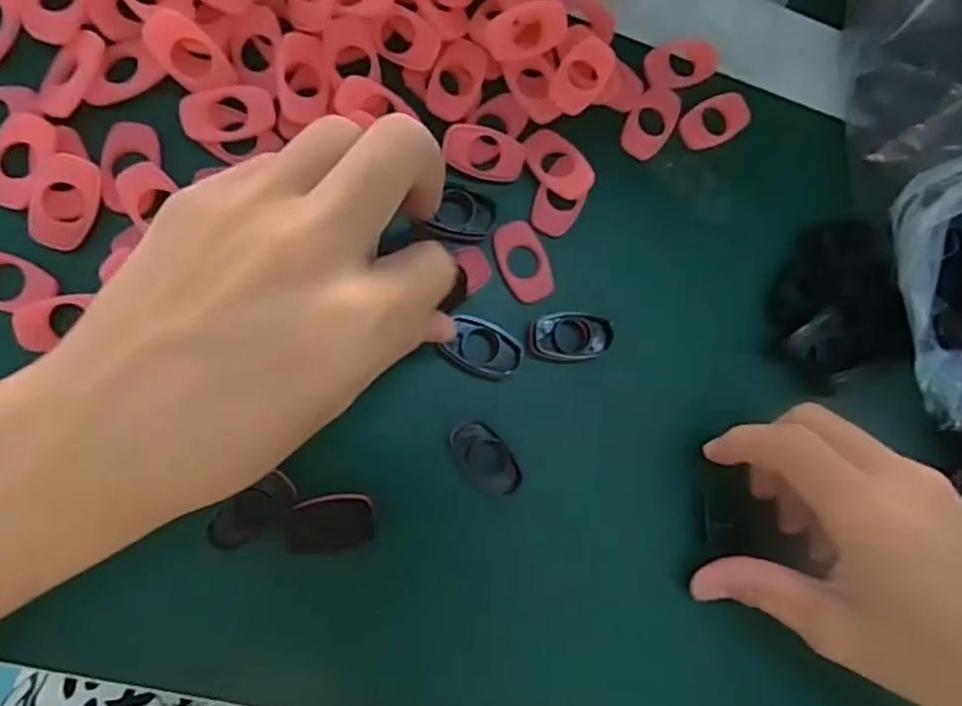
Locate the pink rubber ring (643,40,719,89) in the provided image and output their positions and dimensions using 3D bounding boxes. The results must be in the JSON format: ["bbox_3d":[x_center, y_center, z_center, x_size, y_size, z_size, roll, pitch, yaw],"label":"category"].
[{"bbox_3d":[0.085,-0.123,0.274,0.034,0.004,0.021,-20,91,-10],"label":"pink rubber ring"}]

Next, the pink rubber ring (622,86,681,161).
[{"bbox_3d":[0.071,-0.098,0.271,0.019,0.004,0.032,26,83,-7],"label":"pink rubber ring"}]

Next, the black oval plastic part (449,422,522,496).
[{"bbox_3d":[0.002,0.041,0.252,0.018,0.006,0.033,-43,94,-9],"label":"black oval plastic part"}]

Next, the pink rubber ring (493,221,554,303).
[{"bbox_3d":[0.018,-0.036,0.257,0.019,0.004,0.033,-26,92,-10],"label":"pink rubber ring"}]

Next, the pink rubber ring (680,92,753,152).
[{"bbox_3d":[0.101,-0.100,0.277,0.033,0.004,0.019,-26,92,-10],"label":"pink rubber ring"}]

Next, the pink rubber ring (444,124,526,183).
[{"bbox_3d":[0.001,-0.078,0.253,0.032,0.005,0.018,9,86,-9],"label":"pink rubber ring"}]

